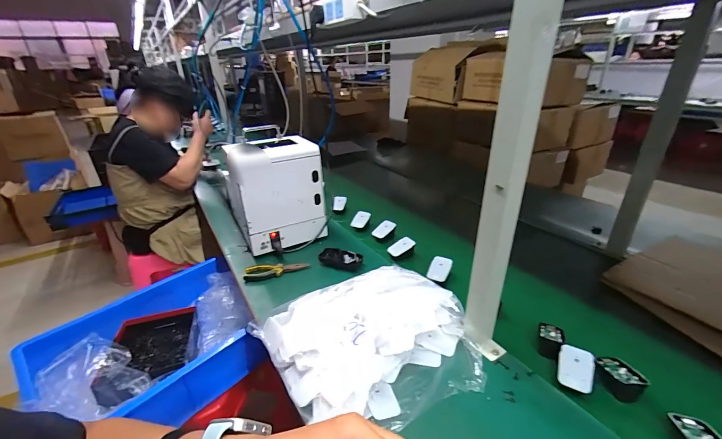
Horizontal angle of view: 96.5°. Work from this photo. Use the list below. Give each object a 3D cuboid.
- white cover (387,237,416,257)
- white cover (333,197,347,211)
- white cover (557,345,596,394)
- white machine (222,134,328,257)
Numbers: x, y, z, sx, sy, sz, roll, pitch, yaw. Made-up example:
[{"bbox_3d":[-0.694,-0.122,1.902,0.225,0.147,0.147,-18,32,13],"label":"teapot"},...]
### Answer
[{"bbox_3d":[0.107,0.073,0.852,0.071,0.009,0.038,-33,61,-3],"label":"white cover"},{"bbox_3d":[-0.074,-0.056,1.126,0.059,0.047,0.008,-3,9,-41],"label":"white cover"},{"bbox_3d":[0.340,0.236,0.510,0.052,0.007,0.067,16,54,16],"label":"white cover"},{"bbox_3d":[-0.225,-0.072,0.899,0.222,0.267,0.181,-11,28,-17],"label":"white machine"}]

